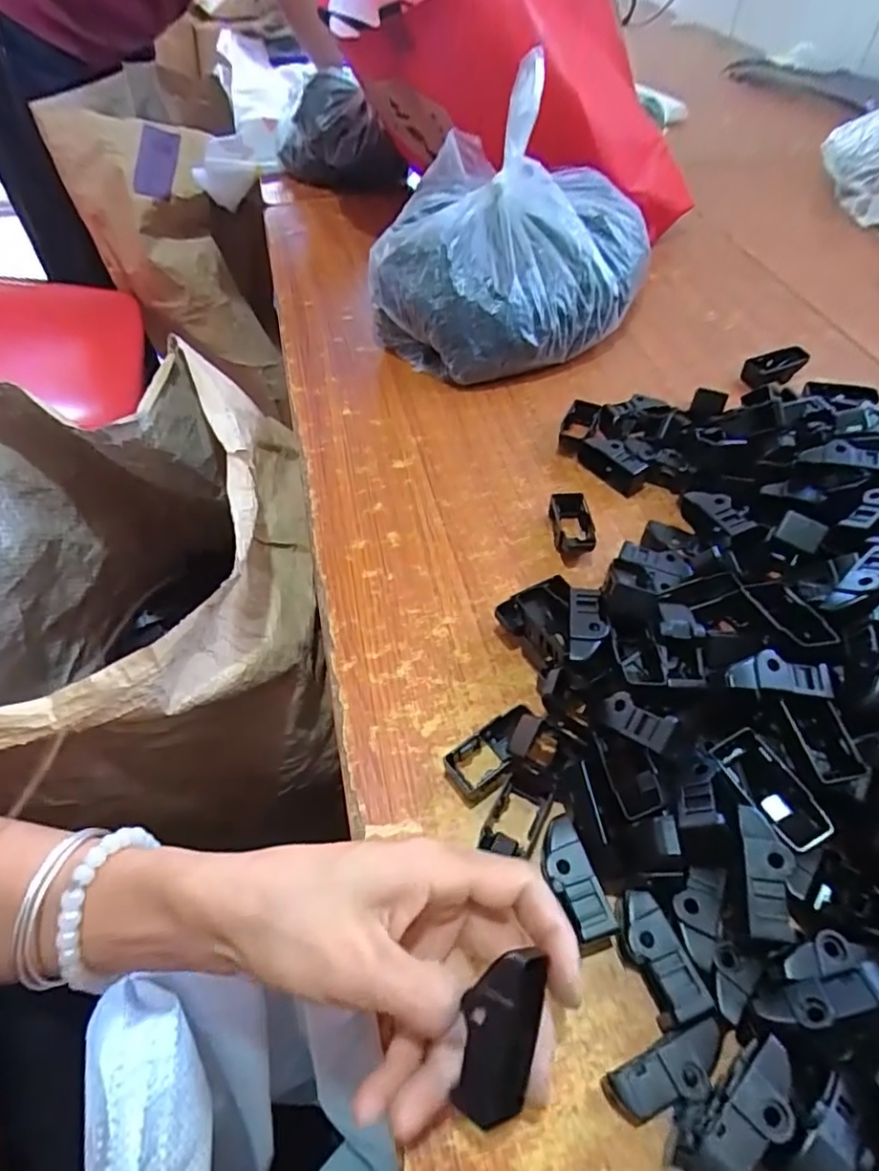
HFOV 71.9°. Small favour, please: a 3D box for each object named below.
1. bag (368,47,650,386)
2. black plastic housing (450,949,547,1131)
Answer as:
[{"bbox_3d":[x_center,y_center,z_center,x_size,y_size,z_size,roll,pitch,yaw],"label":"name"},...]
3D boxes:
[{"bbox_3d":[0.061,-0.286,0.505,0.201,0.160,0.206,18,54,14],"label":"bag"},{"bbox_3d":[0.020,0.152,0.207,0.025,0.013,0.047,23,68,-4],"label":"black plastic housing"}]

